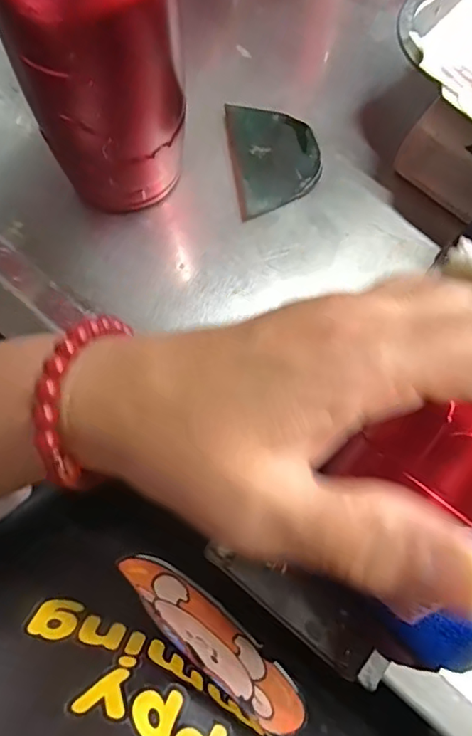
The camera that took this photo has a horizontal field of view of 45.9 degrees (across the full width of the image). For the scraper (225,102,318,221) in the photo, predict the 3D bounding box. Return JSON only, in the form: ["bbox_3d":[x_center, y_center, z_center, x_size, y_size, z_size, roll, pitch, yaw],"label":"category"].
[{"bbox_3d":[0.026,-0.143,0.376,0.056,0.008,0.082,-10,79,-3],"label":"scraper"}]

